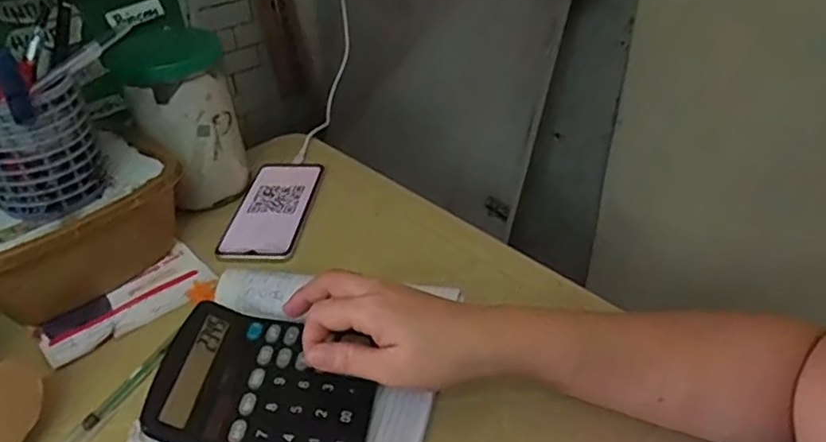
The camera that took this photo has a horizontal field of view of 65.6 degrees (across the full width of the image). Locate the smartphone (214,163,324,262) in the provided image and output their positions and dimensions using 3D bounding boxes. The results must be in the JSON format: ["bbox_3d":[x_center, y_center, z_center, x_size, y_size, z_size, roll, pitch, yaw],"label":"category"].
[{"bbox_3d":[-0.142,-0.017,0.653,0.073,0.006,0.160,2,36,6],"label":"smartphone"}]

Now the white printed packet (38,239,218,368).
[{"bbox_3d":[-0.250,0.072,0.563,0.144,0.013,0.070,-31,45,-34],"label":"white printed packet"}]

